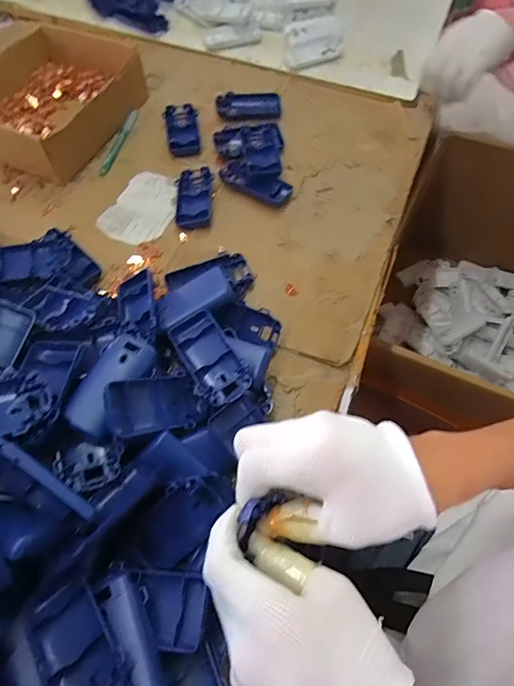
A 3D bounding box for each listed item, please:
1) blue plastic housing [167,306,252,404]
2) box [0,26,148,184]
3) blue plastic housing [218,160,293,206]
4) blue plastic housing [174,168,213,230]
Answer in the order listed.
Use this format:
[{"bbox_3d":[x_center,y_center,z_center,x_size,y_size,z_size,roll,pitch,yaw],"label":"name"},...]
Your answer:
[{"bbox_3d":[-0.045,0.013,0.416,0.048,0.015,0.095,-30,65,-15],"label":"blue plastic housing"},{"bbox_3d":[-0.285,-0.337,0.609,0.190,0.065,0.212,20,65,9],"label":"box"},{"bbox_3d":[-0.005,-0.211,0.573,0.095,0.019,0.044,25,66,11],"label":"blue plastic housing"},{"bbox_3d":[-0.081,-0.188,0.562,0.045,0.013,0.097,-3,64,-2],"label":"blue plastic housing"}]

